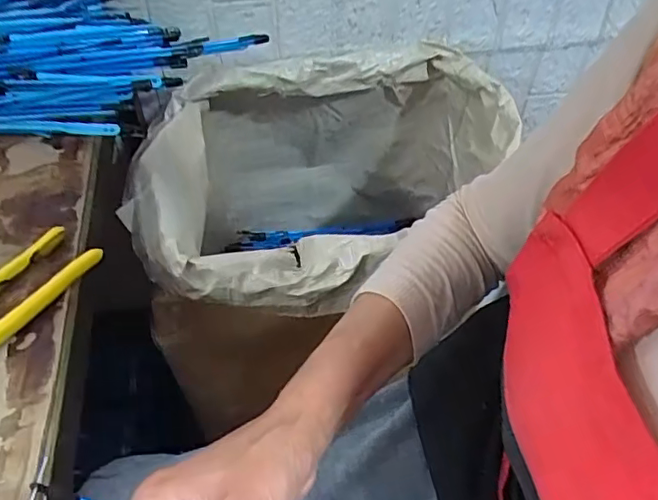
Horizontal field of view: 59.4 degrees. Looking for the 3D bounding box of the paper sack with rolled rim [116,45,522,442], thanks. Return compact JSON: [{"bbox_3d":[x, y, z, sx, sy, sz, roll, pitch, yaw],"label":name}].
[{"bbox_3d":[0.003,-0.032,0.708,0.409,0.322,0.349,-12,49,-10],"label":"paper sack with rolled rim"}]

